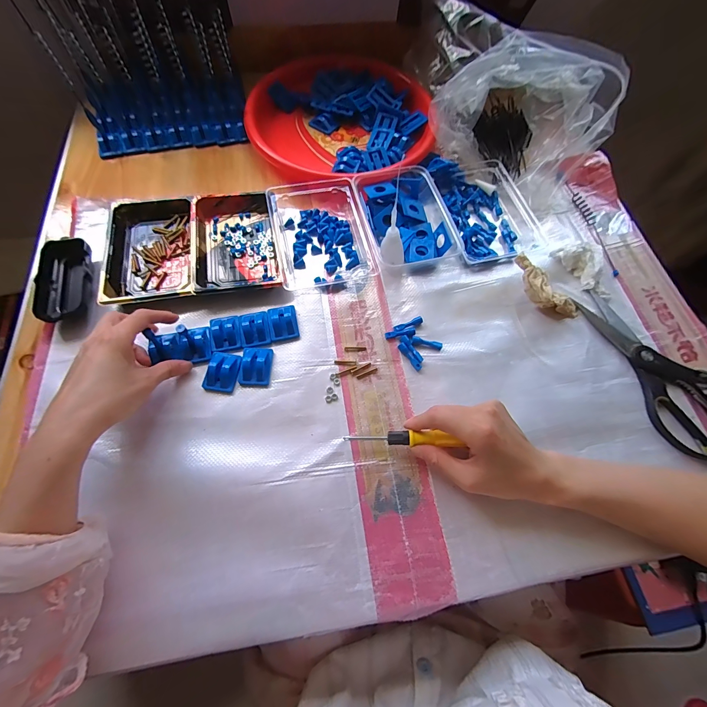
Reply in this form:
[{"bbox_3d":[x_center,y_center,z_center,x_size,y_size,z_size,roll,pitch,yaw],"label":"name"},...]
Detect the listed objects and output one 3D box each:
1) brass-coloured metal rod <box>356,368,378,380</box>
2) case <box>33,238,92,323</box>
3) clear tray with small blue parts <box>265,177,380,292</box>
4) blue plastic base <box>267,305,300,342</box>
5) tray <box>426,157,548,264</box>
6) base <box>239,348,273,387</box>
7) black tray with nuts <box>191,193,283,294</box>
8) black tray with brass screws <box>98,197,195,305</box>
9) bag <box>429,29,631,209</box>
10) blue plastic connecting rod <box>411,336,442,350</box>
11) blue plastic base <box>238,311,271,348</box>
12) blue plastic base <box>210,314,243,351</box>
[{"bbox_3d":[0.016,0.023,0.376,0.026,0.004,0.006,-19,69,-11],"label":"brass-coloured metal rod"},{"bbox_3d":[-0.344,-0.087,0.388,0.054,0.025,0.112,-11,68,-7],"label":"case"},{"bbox_3d":[-0.043,-0.167,0.435,0.125,0.034,0.164,-11,68,-8],"label":"clear tray with small blue parts"},{"bbox_3d":[-0.084,-0.038,0.387,0.033,0.014,0.043,-12,68,-8],"label":"blue plastic base"},{"bbox_3d":[0.182,-0.208,0.459,0.107,0.037,0.177,-15,68,-9],"label":"tray"},{"bbox_3d":[-0.111,0.013,0.366,0.033,0.017,0.045,1,67,-3],"label":"base"},{"bbox_3d":[-0.156,-0.148,0.427,0.100,0.021,0.161,-10,68,-7],"label":"black tray with nuts"},{"bbox_3d":[-0.258,-0.135,0.415,0.108,0.020,0.164,-9,67,-7],"label":"black tray with brass screws"},{"bbox_3d":[0.250,-0.349,0.470,0.172,0.123,0.201,-35,73,-16],"label":"bag"},{"bbox_3d":[0.088,-0.012,0.387,0.037,0.006,0.011,8,67,1],"label":"blue plastic connecting rod"},{"bbox_3d":[-0.117,-0.030,0.382,0.033,0.013,0.044,-9,67,-6],"label":"blue plastic base"},{"bbox_3d":[-0.150,-0.027,0.376,0.034,0.014,0.043,-11,68,-8],"label":"blue plastic base"}]

